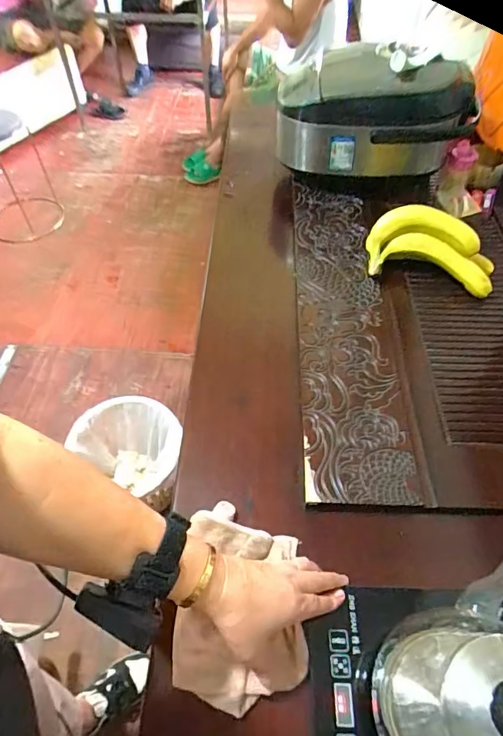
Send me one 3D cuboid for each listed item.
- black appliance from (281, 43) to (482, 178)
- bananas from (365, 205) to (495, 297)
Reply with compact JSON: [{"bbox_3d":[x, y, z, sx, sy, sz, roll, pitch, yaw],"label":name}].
[{"bbox_3d":[0.231,-0.511,0.844,0.344,0.184,0.209,4,52,4],"label":"black appliance"},{"bbox_3d":[0.297,-0.193,0.707,0.201,0.103,0.069,12,54,8],"label":"bananas"}]

